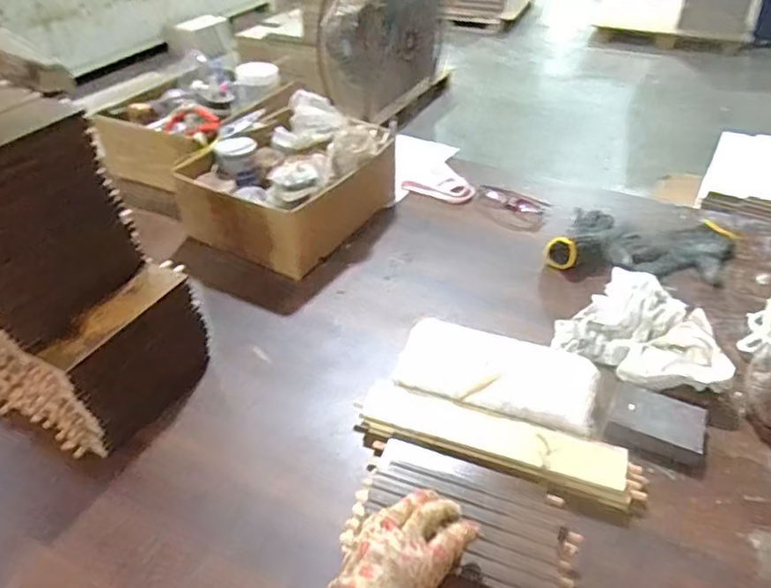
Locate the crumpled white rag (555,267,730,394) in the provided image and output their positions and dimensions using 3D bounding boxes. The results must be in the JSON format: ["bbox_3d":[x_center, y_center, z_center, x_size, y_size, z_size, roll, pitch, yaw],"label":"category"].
[{"bbox_3d":[0.352,0.045,0.780,0.207,0.044,0.189,23,47,24],"label":"crumpled white rag"}]

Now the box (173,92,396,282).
[{"bbox_3d":[-0.158,-0.188,0.958,0.263,0.148,0.285,24,47,26],"label":"box"}]

